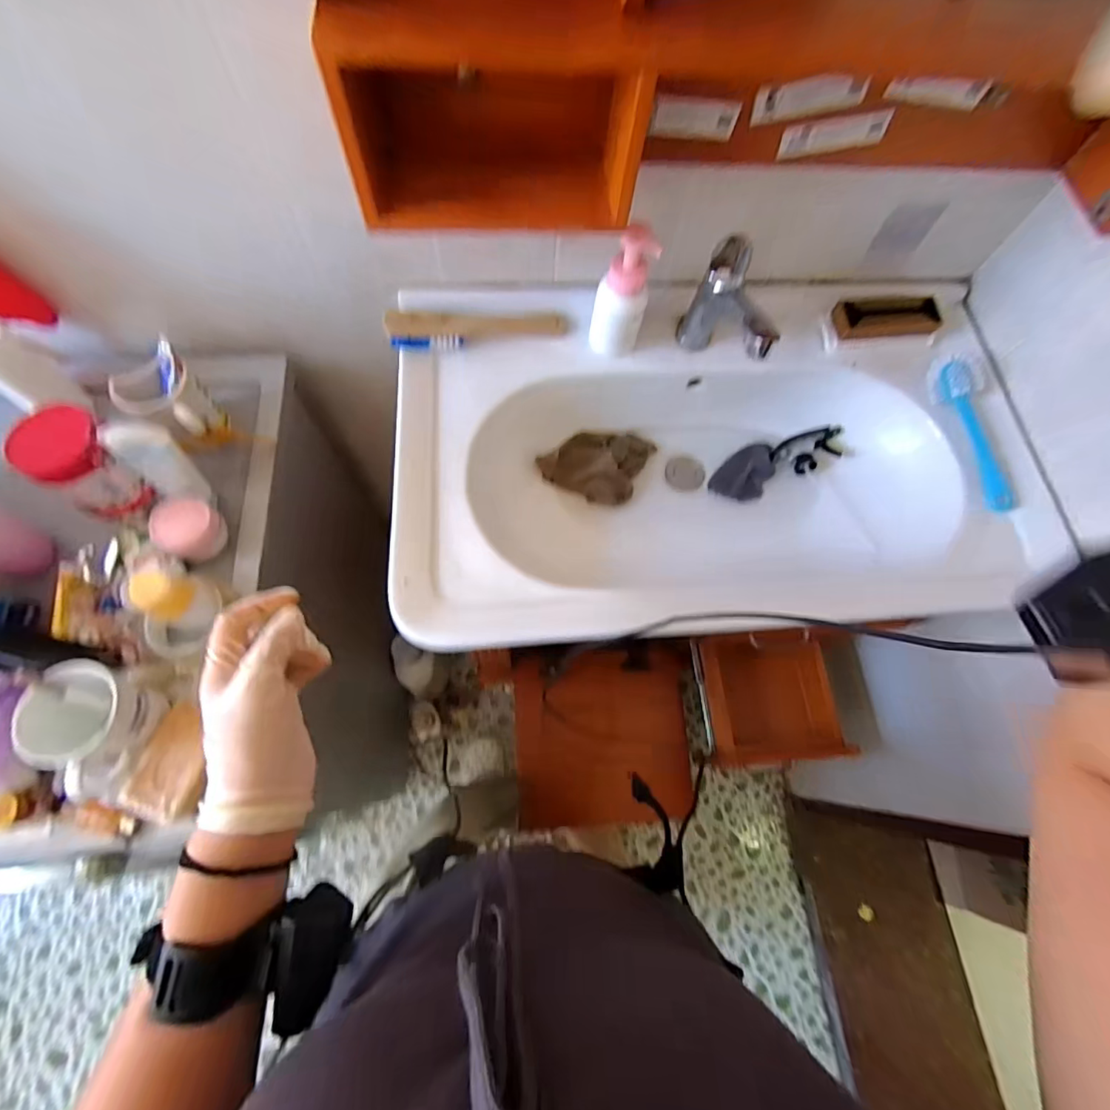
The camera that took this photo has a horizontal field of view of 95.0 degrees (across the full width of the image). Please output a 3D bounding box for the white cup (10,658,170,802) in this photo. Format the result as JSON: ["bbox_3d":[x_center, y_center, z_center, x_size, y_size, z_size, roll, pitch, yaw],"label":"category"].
[{"bbox_3d":[-0.441,0.162,0.486,0.084,0.093,0.106,23,70,5],"label":"white cup"}]

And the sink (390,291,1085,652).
[{"bbox_3d":[0.198,-0.130,0.690,0.795,0.194,0.487,-4,70,-5],"label":"sink"}]

